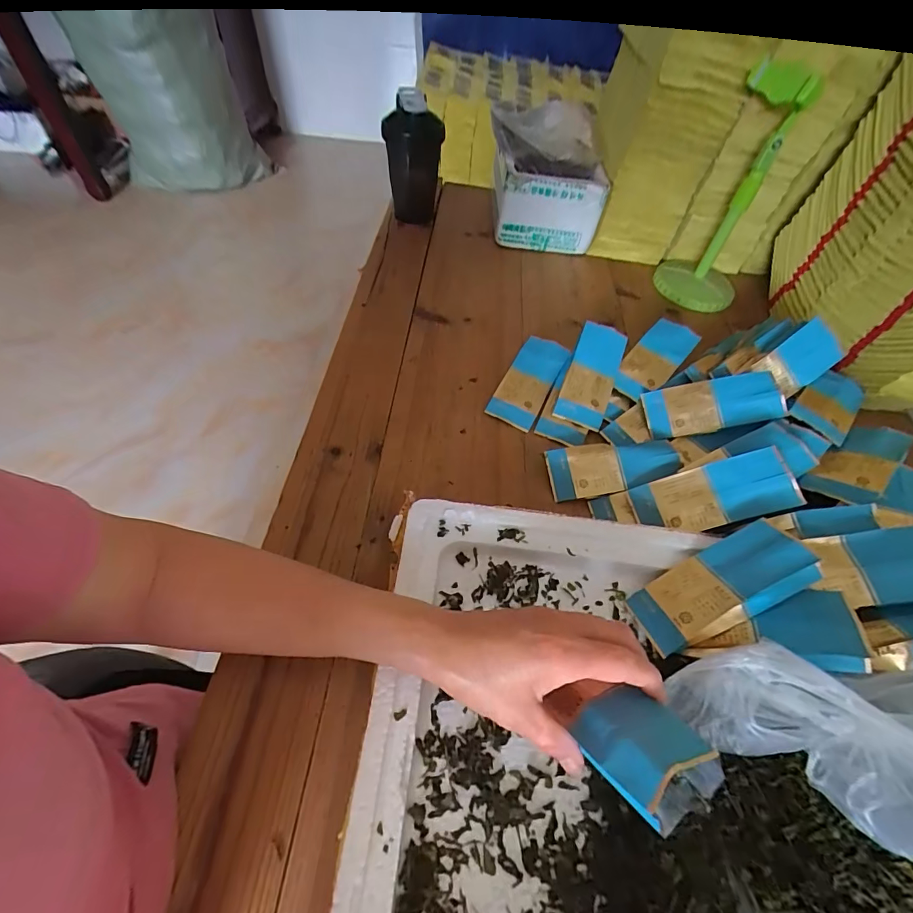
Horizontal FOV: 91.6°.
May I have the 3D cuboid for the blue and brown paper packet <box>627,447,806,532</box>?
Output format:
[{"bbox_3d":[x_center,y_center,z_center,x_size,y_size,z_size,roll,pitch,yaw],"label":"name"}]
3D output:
[{"bbox_3d":[0.226,0.036,0.396,0.126,0.009,0.053,-20,68,15],"label":"blue and brown paper packet"}]

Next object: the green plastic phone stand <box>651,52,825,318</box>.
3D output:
[{"bbox_3d":[0.388,-0.350,0.617,0.116,0.267,0.112,30,57,17],"label":"green plastic phone stand"}]

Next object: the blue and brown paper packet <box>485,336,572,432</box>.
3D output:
[{"bbox_3d":[0.085,-0.088,0.517,0.053,0.006,0.123,28,73,6],"label":"blue and brown paper packet"}]

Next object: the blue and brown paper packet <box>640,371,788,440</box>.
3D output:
[{"bbox_3d":[0.269,-0.054,0.470,0.126,0.011,0.053,-11,79,15],"label":"blue and brown paper packet"}]

